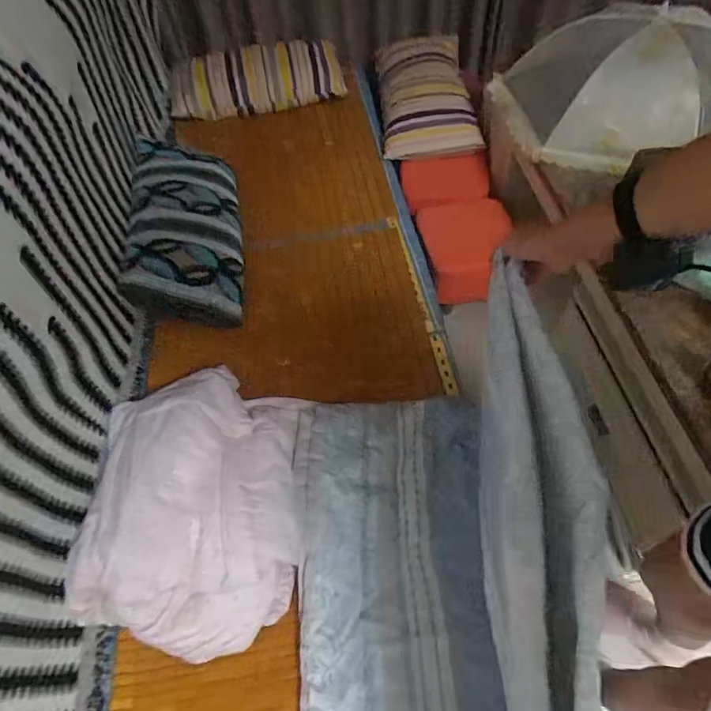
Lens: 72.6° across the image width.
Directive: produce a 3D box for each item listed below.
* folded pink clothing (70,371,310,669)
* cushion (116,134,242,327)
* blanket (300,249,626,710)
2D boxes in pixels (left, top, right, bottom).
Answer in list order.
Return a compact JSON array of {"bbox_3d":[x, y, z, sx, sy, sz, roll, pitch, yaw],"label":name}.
[{"bbox_3d":[-0.287,0.234,0.846,0.374,0.139,0.473,-1,56,3],"label":"folded pink clothing"},{"bbox_3d":[-0.435,-0.328,1.250,0.275,0.130,0.538,6,56,-26],"label":"cushion"},{"bbox_3d":[0.116,0.394,0.599,0.400,0.480,0.934,-5,56,0],"label":"blanket"}]

